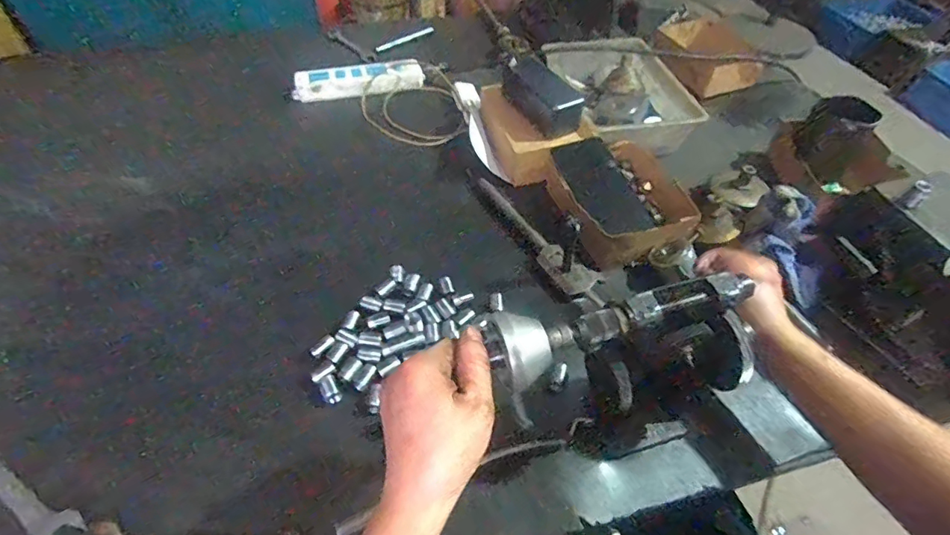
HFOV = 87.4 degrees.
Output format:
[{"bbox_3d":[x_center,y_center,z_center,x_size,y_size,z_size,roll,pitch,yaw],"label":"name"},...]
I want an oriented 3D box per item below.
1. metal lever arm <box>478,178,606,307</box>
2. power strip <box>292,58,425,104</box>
[{"bbox_3d":[0.071,-0.035,0.609,0.048,0.012,0.231,-29,56,-24],"label":"metal lever arm"},{"bbox_3d":[-0.191,-0.311,0.816,0.205,0.033,0.063,-8,50,-8],"label":"power strip"}]

